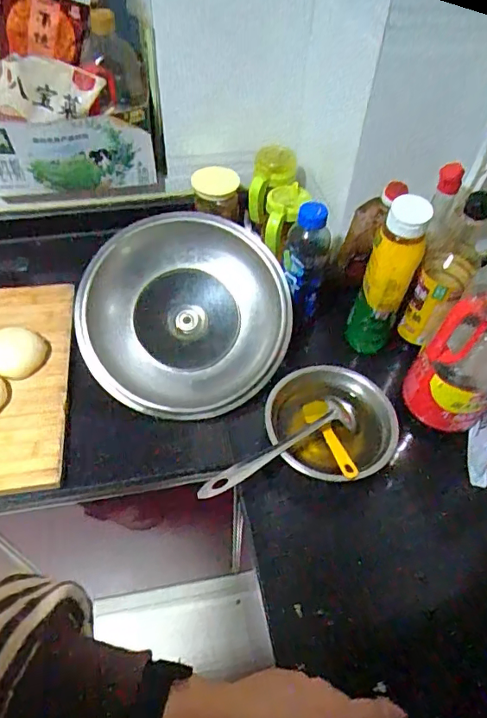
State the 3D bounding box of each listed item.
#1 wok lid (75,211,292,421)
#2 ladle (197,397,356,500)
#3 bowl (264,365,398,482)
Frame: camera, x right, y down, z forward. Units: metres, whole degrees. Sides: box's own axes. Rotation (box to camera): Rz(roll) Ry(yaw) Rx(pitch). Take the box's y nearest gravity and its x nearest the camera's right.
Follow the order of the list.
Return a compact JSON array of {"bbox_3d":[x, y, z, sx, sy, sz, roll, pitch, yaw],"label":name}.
[{"bbox_3d":[-0.083,-0.063,0.725,0.286,0.048,0.291,0,80,-2],"label":"wok lid"},{"bbox_3d":[0.041,0.103,0.606,0.228,0.038,0.047,-24,57,-19],"label":"ladle"},{"bbox_3d":[0.113,0.088,0.648,0.145,0.076,0.156,1,53,-1],"label":"bowl"}]

